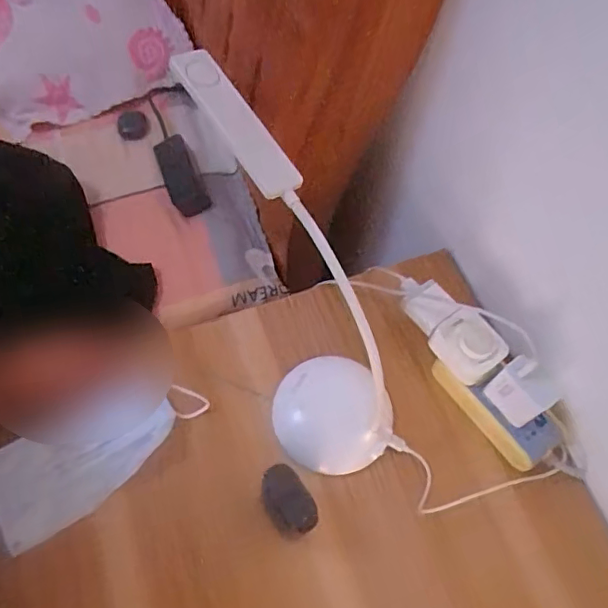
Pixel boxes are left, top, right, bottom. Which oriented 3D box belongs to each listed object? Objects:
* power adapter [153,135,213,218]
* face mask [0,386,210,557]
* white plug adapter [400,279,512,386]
[{"bbox_3d":[-0.203,-0.211,0.929,0.059,0.026,0.129,-24,104,-9],"label":"power adapter"},{"bbox_3d":[-0.187,0.136,0.513,0.199,0.009,0.087,-28,75,-15],"label":"face mask"},{"bbox_3d":[0.149,0.025,0.552,0.049,0.032,0.107,-34,70,-13],"label":"white plug adapter"}]

